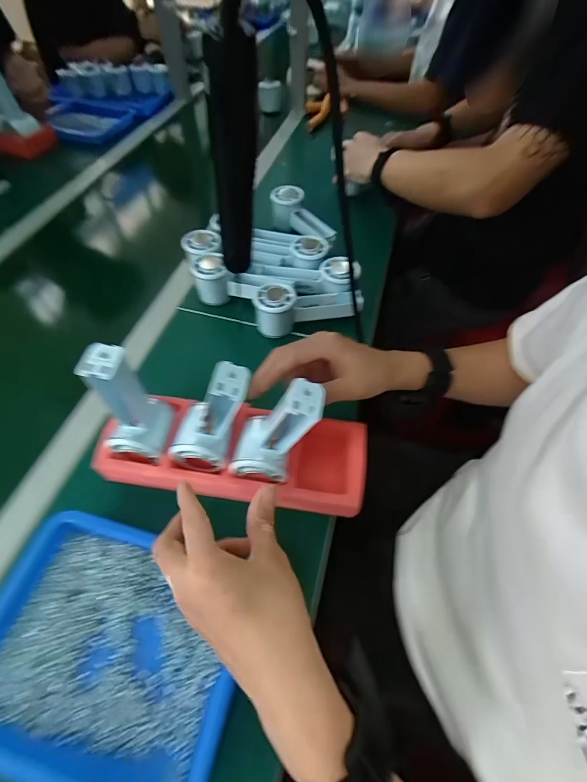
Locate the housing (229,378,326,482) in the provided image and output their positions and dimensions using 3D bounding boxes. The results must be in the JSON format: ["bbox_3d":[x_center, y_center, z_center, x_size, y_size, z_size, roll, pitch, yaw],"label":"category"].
[{"bbox_3d":[-0.018,0.042,0.320,0.048,0.129,0.038,11,53,-17],"label":"housing"}]

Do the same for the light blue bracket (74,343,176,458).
[{"bbox_3d":[-0.156,0.010,0.334,0.050,0.122,0.060,5,55,3],"label":"light blue bracket"}]

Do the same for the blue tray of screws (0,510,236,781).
[{"bbox_3d":[-0.164,0.216,0.309,0.231,0.028,0.173,13,56,8],"label":"blue tray of screws"}]

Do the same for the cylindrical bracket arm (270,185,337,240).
[{"bbox_3d":[0.014,-0.310,0.639,0.140,0.047,0.062,41,63,10],"label":"cylindrical bracket arm"}]

